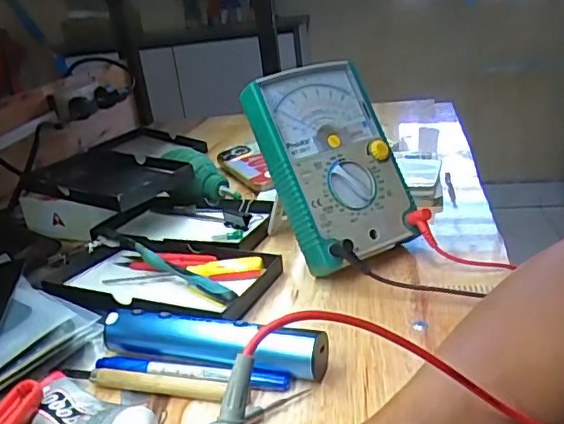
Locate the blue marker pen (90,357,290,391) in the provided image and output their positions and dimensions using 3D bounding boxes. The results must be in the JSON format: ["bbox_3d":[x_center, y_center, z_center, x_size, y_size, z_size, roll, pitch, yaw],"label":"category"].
[{"bbox_3d":[-0.059,0.102,0.358,0.131,0.008,0.012,2,24,16],"label":"blue marker pen"}]

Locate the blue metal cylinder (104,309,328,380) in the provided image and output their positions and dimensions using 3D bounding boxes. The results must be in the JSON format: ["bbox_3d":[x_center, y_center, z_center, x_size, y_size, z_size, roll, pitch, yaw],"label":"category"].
[{"bbox_3d":[-0.048,0.085,0.367,0.155,0.027,0.021,4,24,20],"label":"blue metal cylinder"}]

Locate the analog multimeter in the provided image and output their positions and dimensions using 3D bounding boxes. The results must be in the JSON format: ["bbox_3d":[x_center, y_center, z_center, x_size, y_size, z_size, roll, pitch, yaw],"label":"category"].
[{"bbox_3d":[0.044,-0.043,0.474,0.111,0.166,0.046,-19,-3,-21],"label":"analog multimeter"}]

